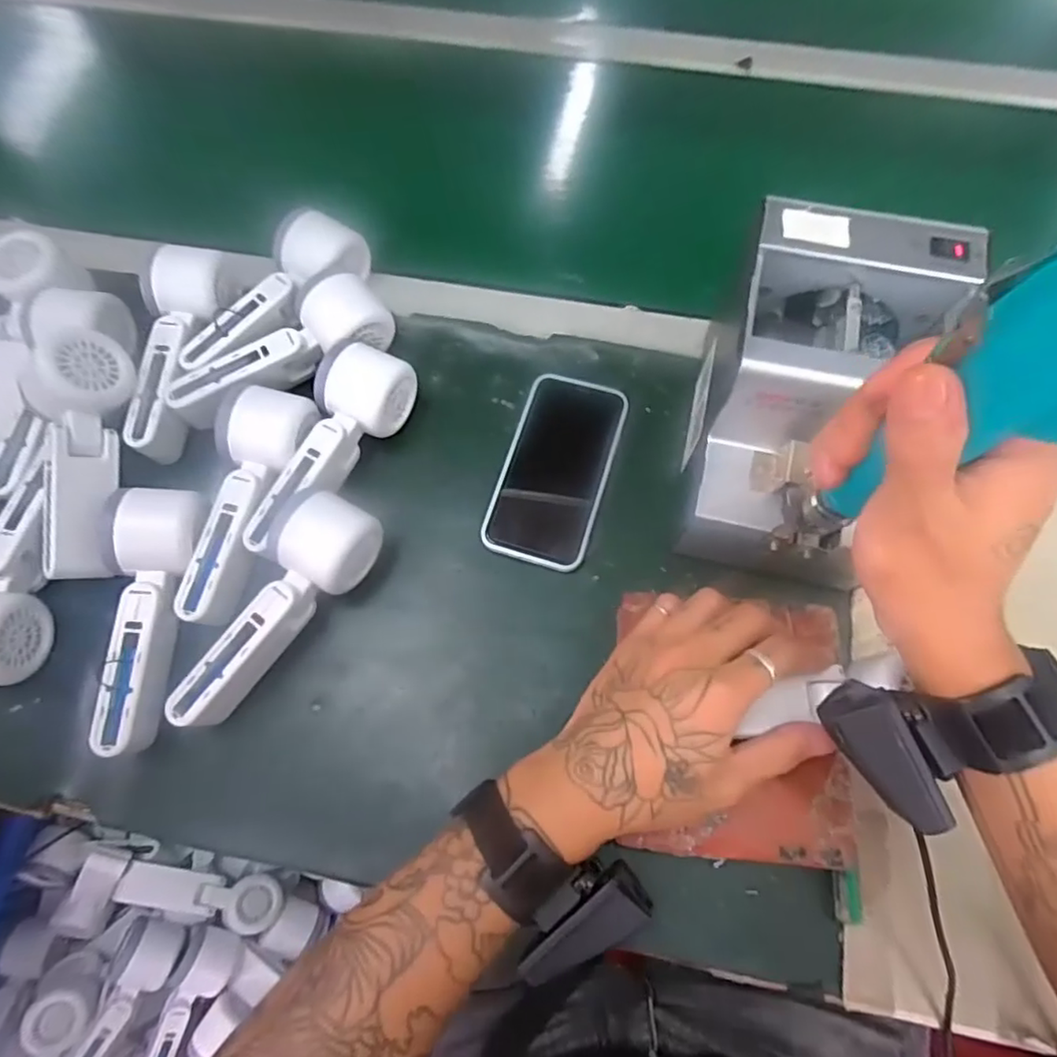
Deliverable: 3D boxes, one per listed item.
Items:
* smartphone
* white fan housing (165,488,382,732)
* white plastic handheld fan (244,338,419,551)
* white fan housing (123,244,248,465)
[{"bbox_3d":[0.020,-0.043,0.453,0.076,0.015,0.142,16,71,8],"label":"smartphone"},{"bbox_3d":[-0.164,0.051,0.400,0.063,0.057,0.165,30,73,12],"label":"white fan housing"},{"bbox_3d":[-0.139,-0.053,0.438,0.058,0.055,0.162,20,72,9],"label":"white plastic handheld fan"},{"bbox_3d":[-0.255,-0.134,0.462,0.059,0.055,0.159,-4,70,1],"label":"white fan housing"}]

